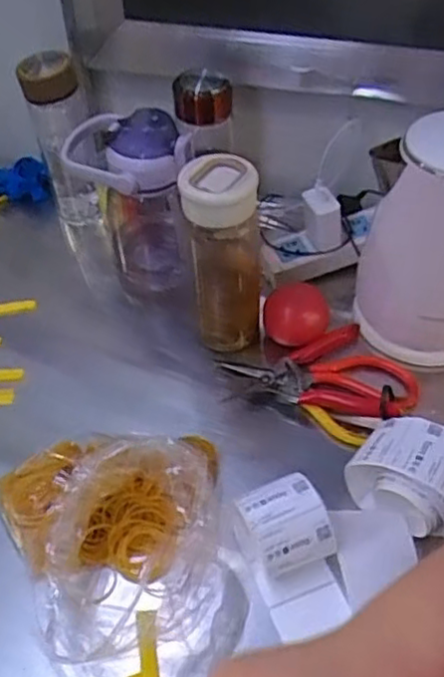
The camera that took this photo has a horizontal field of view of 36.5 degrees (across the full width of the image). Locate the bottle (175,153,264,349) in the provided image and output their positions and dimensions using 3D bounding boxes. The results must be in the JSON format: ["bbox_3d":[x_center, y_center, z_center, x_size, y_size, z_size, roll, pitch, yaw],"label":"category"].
[{"bbox_3d":[0.002,-0.081,0.673,0.068,0.198,0.071,-6,47,-2],"label":"bottle"}]

